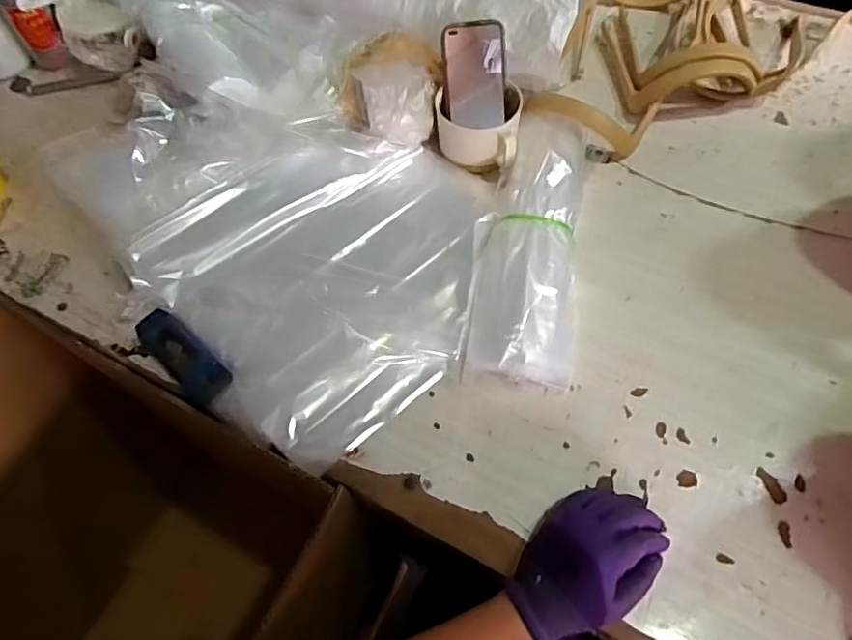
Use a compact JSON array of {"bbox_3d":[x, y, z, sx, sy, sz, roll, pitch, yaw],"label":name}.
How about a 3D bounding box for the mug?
[{"bbox_3d":[0.067,-0.252,0.743,0.110,0.064,0.099,9,61,8],"label":"mug"}]

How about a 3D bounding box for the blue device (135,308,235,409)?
[{"bbox_3d":[-0.274,0.038,0.631,0.135,0.014,0.049,40,86,15],"label":"blue device"}]

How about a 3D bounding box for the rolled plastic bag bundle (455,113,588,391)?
[{"bbox_3d":[0.123,-0.100,0.667,0.119,0.064,0.364,8,61,8],"label":"rolled plastic bag bundle"}]

